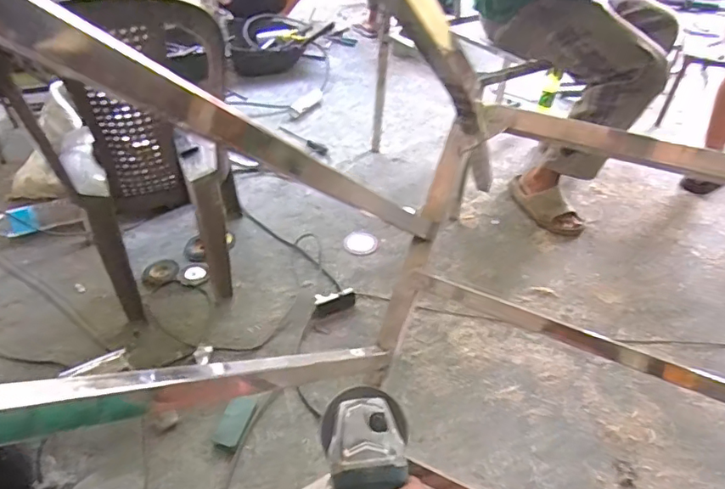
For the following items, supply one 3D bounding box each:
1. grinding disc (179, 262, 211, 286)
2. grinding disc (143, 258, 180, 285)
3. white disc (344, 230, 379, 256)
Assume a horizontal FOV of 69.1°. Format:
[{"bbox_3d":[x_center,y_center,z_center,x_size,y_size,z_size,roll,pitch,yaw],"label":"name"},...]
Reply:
[{"bbox_3d":[-0.462,0.082,1.458,0.080,0.017,0.092,-7,42,-10],"label":"grinding disc"},{"bbox_3d":[-0.555,0.074,1.442,0.087,0.010,0.096,32,49,30],"label":"grinding disc"},{"bbox_3d":[-0.003,-0.006,1.583,0.101,0.011,0.107,1,41,-1],"label":"white disc"}]

